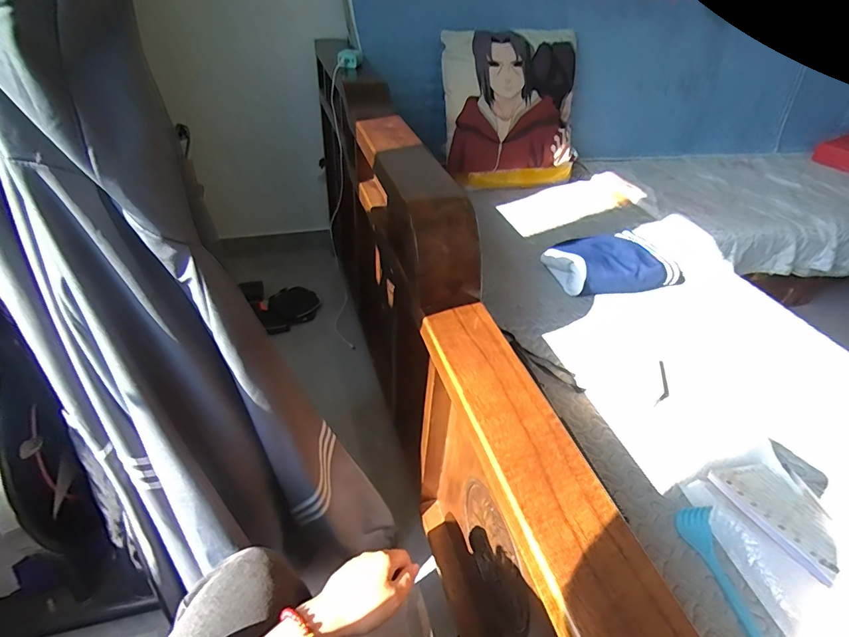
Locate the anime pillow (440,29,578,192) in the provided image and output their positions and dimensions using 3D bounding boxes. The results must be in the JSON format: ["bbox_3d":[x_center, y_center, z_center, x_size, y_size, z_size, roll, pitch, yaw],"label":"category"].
[{"bbox_3d":[0.255,-0.593,1.256,0.406,0.408,0.118,-7,11,-11],"label":"anime pillow"}]

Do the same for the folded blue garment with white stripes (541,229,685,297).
[{"bbox_3d":[0.434,-0.134,0.999,0.292,0.066,0.193,-12,44,-19],"label":"folded blue garment with white stripes"}]

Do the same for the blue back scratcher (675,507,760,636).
[{"bbox_3d":[0.373,0.363,0.460,0.041,0.017,0.327,-3,41,-9],"label":"blue back scratcher"}]

